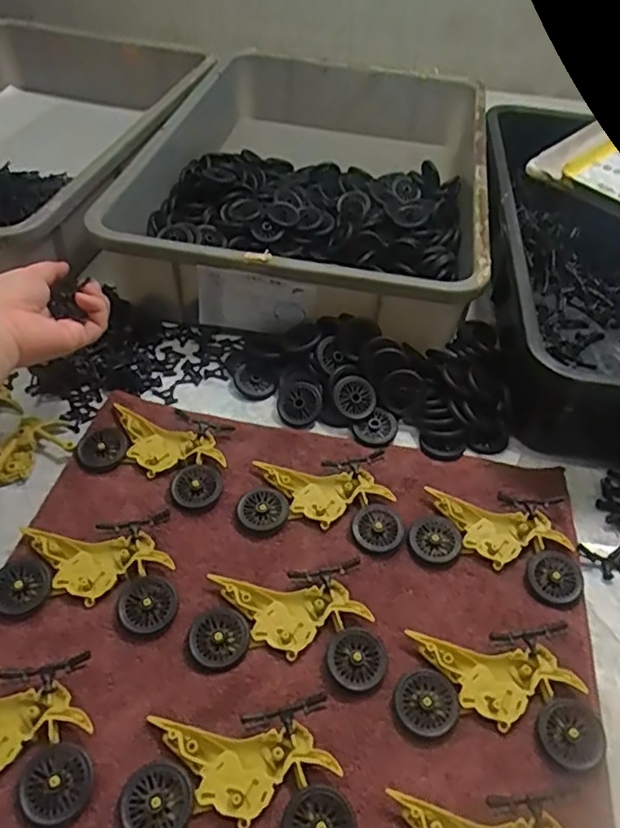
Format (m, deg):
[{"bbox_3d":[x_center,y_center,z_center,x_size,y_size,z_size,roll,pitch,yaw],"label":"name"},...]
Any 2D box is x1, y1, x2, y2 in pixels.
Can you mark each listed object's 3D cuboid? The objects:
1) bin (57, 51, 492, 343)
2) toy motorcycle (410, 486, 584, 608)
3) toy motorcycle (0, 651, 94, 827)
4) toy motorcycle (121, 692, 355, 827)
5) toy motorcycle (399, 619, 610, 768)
[{"bbox_3d":[0.017,-0.281,0.729,0.374,0.095,0.538,13,47,8],"label":"bin"},{"bbox_3d":[0.132,0.091,0.445,0.113,0.014,0.075,8,47,3],"label":"toy motorcycle"},{"bbox_3d":[-0.178,0.180,0.336,0.113,0.017,0.077,-3,47,-7],"label":"toy motorcycle"},{"bbox_3d":[-0.039,0.199,0.330,0.114,0.015,0.075,-3,47,-7],"label":"toy motorcycle"},{"bbox_3d":[0.110,0.167,0.371,0.113,0.016,0.074,1,47,-4],"label":"toy motorcycle"}]

